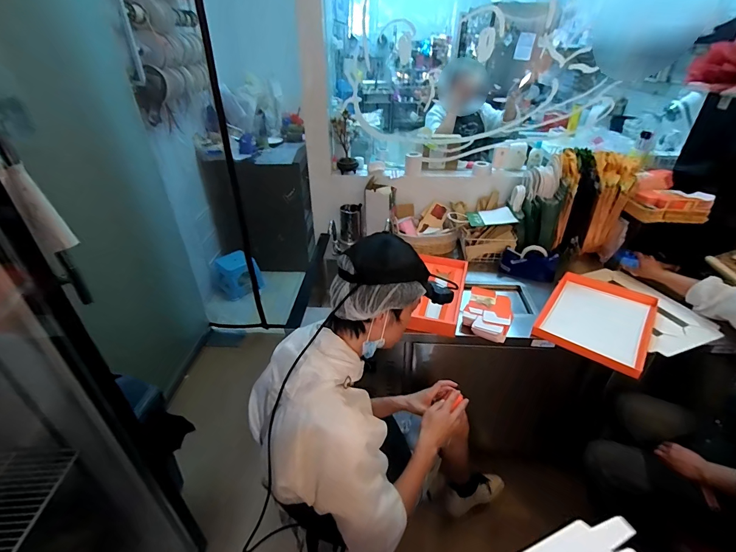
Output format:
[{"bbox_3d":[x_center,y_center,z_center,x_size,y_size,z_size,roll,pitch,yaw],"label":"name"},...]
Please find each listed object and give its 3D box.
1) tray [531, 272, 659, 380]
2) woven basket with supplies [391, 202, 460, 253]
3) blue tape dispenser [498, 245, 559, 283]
[{"bbox_3d":[0.804,0.128,1.257,0.315,0.038,0.481,24,41,31],"label":"tray"},{"bbox_3d":[0.258,-0.222,1.675,0.302,0.144,0.217,1,34,2],"label":"woven basket with supplies"},{"bbox_3d":[0.659,-0.050,1.467,0.216,0.124,0.056,9,35,13],"label":"blue tape dispenser"}]

